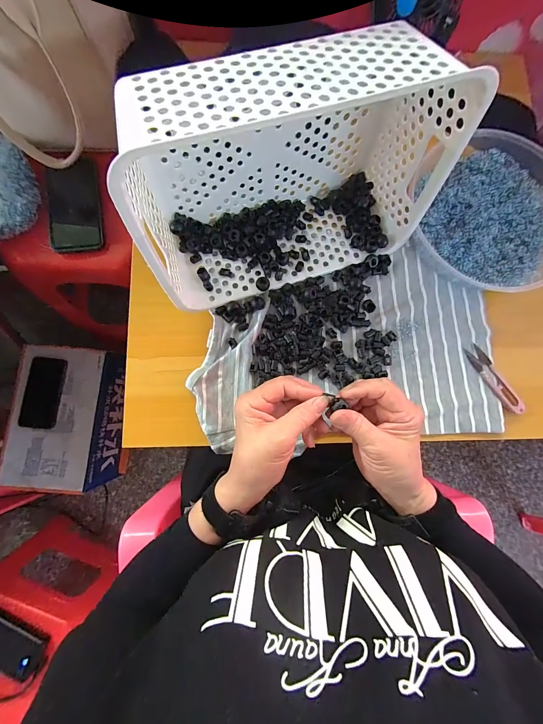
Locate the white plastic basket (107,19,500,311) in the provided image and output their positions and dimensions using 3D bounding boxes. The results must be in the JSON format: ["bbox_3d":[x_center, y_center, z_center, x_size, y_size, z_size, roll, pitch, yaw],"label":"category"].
[{"bbox_3d":[0.017,-0.183,0.308,0.301,0.192,0.132,-18,83,-5],"label":"white plastic basket"}]

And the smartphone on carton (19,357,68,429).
[{"bbox_3d":[-0.543,0.072,0.709,0.078,0.009,0.165,7,81,-1],"label":"smartphone on carton"}]

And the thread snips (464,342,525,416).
[{"bbox_3d":[0.288,0.022,0.383,0.023,0.009,0.100,-33,84,-7],"label":"thread snips"}]

